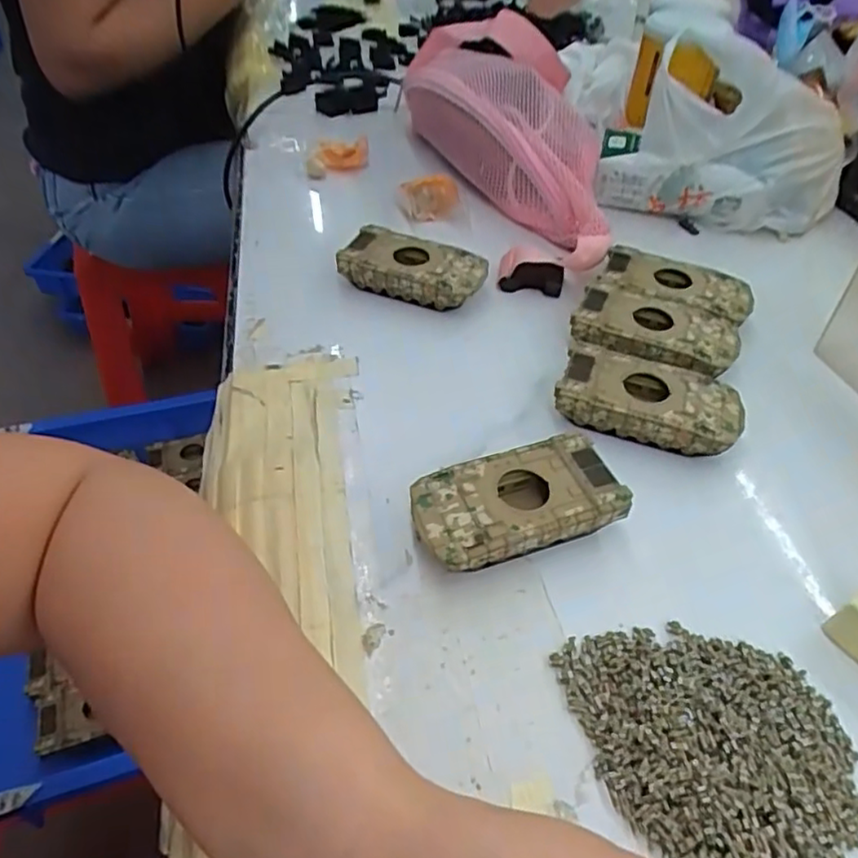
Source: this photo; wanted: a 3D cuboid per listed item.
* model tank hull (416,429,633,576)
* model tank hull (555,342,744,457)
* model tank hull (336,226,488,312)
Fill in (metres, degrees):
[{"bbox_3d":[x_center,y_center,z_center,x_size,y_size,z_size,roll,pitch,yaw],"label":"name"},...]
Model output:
[{"bbox_3d":[0.042,0.038,0.315,0.096,0.027,0.049,-14,48,-14],"label":"model tank hull"},{"bbox_3d":[0.123,-0.015,0.368,0.095,0.029,0.052,15,48,13],"label":"model tank hull"},{"bbox_3d":[-0.011,-0.108,0.450,0.094,0.028,0.046,17,48,14],"label":"model tank hull"}]

